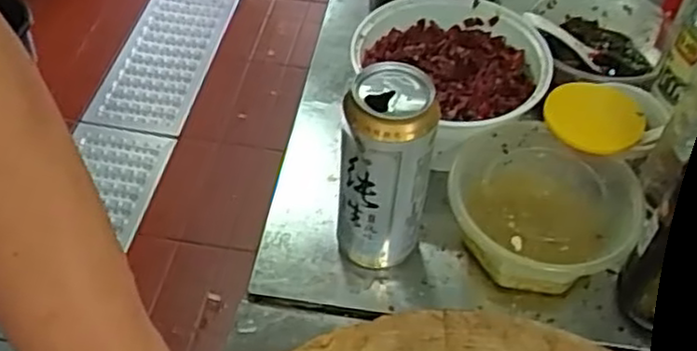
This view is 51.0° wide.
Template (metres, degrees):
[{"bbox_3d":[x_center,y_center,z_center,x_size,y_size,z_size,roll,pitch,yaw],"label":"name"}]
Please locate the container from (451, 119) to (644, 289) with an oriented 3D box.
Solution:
[{"bbox_3d":[0.149,0.030,0.576,0.138,0.063,0.128,2,49,-2],"label":"container"}]

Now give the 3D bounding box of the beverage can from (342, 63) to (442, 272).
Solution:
[{"bbox_3d":[0.027,-0.002,0.529,0.060,0.158,0.057,2,49,-2],"label":"beverage can"}]

